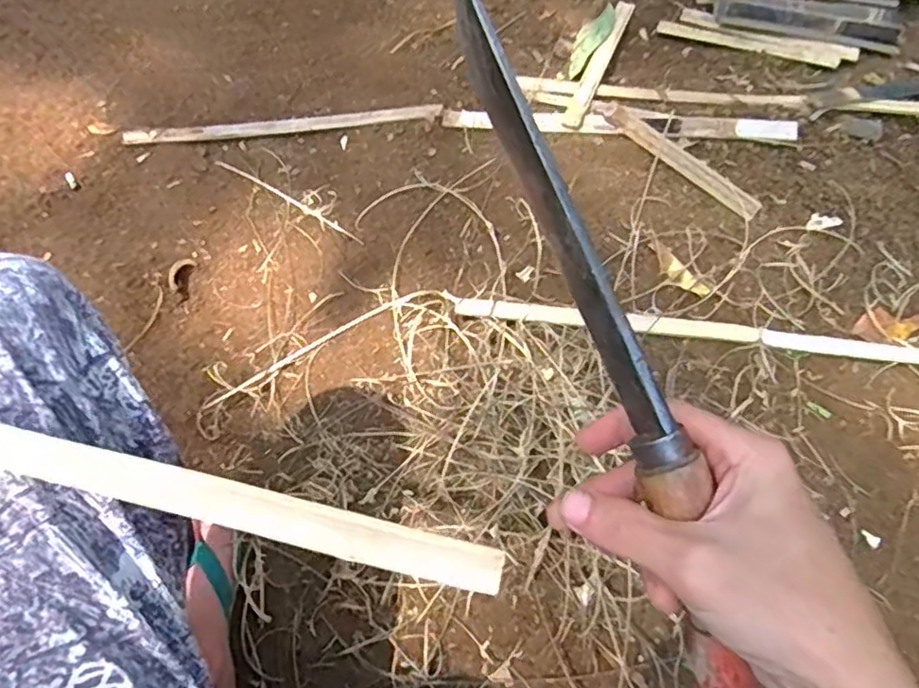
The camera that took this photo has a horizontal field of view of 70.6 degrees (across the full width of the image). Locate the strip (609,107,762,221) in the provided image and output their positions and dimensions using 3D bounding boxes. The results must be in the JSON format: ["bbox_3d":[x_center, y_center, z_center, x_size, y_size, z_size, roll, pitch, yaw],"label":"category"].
[{"bbox_3d":[0.308,-0.251,0.895,0.237,0.006,0.032,40,83,10],"label":"strip"}]

